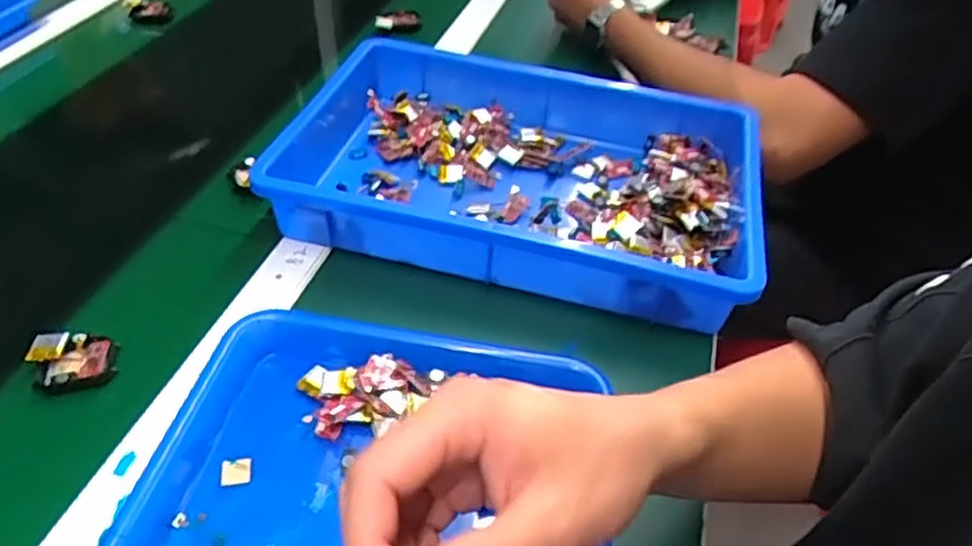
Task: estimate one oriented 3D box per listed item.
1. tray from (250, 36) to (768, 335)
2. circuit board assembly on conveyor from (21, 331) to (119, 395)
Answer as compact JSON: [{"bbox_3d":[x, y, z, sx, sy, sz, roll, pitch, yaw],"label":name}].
[{"bbox_3d":[0.022,-0.095,0.607,0.394,0.068,0.259,14,45,7],"label":"tray"},{"bbox_3d":[-0.269,0.056,0.460,0.048,0.018,0.038,-7,46,-13],"label":"circuit board assembly on conveyor"}]

